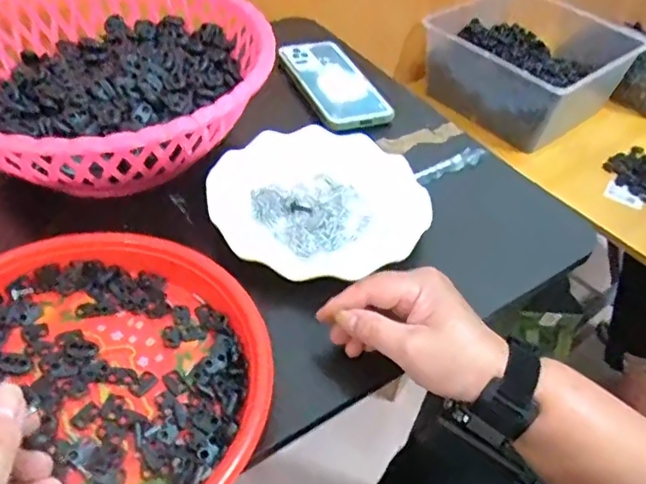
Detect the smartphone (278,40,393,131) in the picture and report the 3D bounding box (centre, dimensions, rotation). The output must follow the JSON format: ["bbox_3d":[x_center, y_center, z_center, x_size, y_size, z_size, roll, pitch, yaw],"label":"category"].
[{"bbox_3d":[0.011,-0.180,0.671,0.075,0.016,0.155,-15,50,-21],"label":"smartphone"}]

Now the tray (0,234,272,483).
[{"bbox_3d":[-0.158,0.084,0.387,0.241,0.026,0.213,23,48,15],"label":"tray"}]

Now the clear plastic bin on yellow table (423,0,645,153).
[{"bbox_3d":[0.379,-0.345,1.136,0.351,0.159,0.324,-30,56,-31],"label":"clear plastic bin on yellow table"}]

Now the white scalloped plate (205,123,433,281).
[{"bbox_3d":[-0.002,-0.037,0.523,0.181,0.022,0.177,4,46,-4],"label":"white scalloped plate"}]

